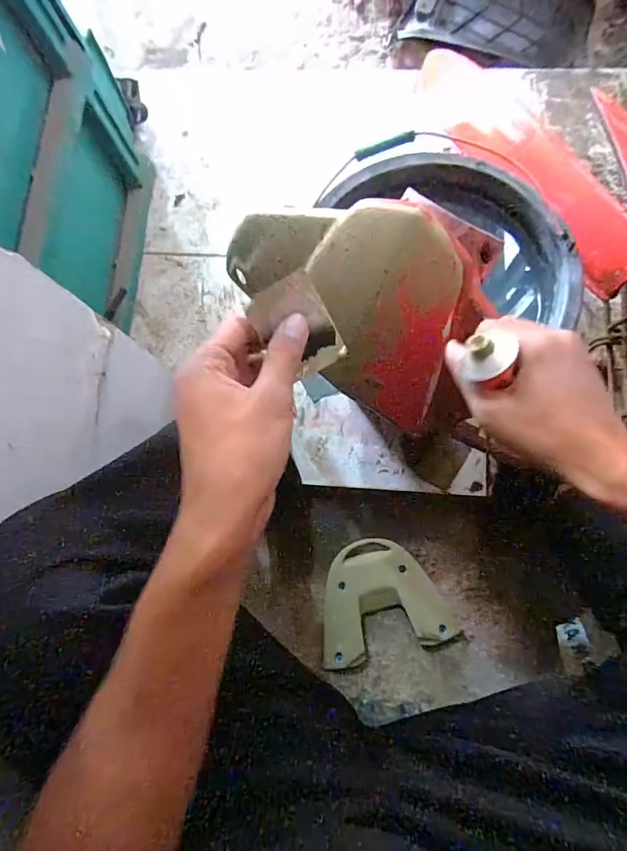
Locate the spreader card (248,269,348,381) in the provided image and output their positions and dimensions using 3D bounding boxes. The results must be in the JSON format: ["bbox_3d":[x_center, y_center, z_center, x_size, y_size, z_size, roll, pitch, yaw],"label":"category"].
[{"bbox_3d":[-0.009,-0.058,0.272,0.043,0.008,0.057,-31,109,-6],"label":"spreader card"}]

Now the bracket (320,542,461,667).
[{"bbox_3d":[0.105,0.274,0.712,0.201,0.020,0.173,-14,81,2],"label":"bracket"}]

